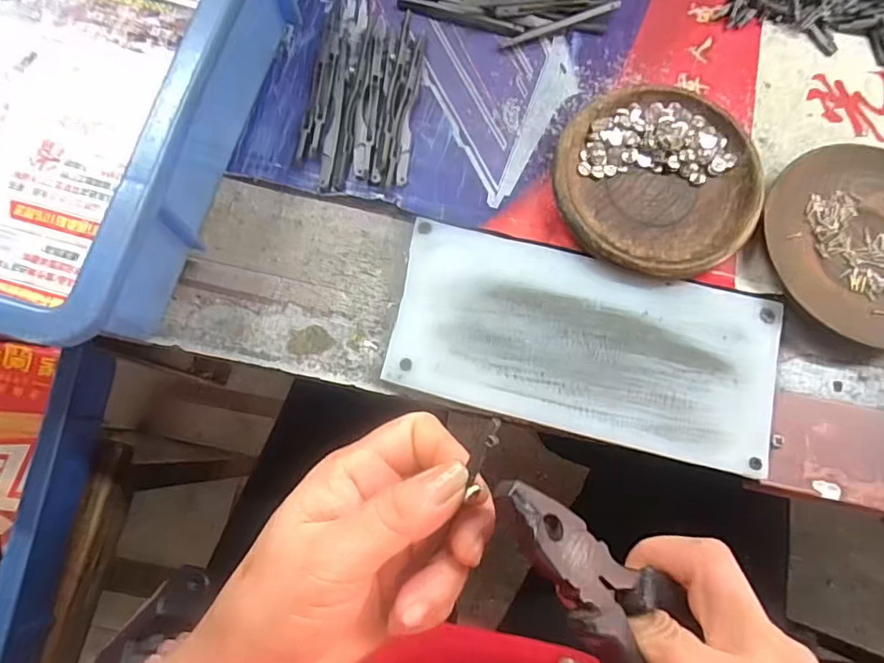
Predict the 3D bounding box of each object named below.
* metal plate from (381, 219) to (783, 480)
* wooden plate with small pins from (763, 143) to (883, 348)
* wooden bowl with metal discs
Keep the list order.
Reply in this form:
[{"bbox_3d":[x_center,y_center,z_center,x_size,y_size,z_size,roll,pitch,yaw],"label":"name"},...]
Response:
[{"bbox_3d":[0.074,0.006,0.285,0.195,0.008,0.093,14,76,2],"label":"metal plate"},{"bbox_3d":[0.235,-0.046,0.299,0.112,0.016,0.113,0,76,-1],"label":"wooden plate with small pins"},{"bbox_3d":[0.119,-0.083,0.303,0.113,0.017,0.110,0,76,-1],"label":"wooden bowl with metal discs"}]

